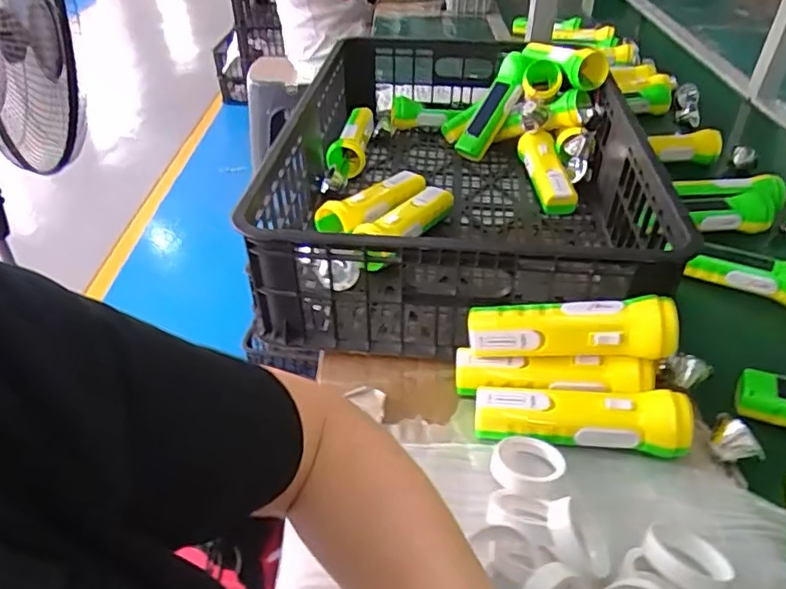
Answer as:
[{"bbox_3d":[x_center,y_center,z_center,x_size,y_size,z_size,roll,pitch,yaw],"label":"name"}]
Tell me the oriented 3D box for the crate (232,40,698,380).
[{"bbox_3d":[0.081,-0.152,0.710,0.391,0.164,0.524,5,39,6],"label":"crate"}]

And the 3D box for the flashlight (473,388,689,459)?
[{"bbox_3d":[0.150,0.100,0.477,0.164,0.045,0.044,7,40,6],"label":"flashlight"}]

